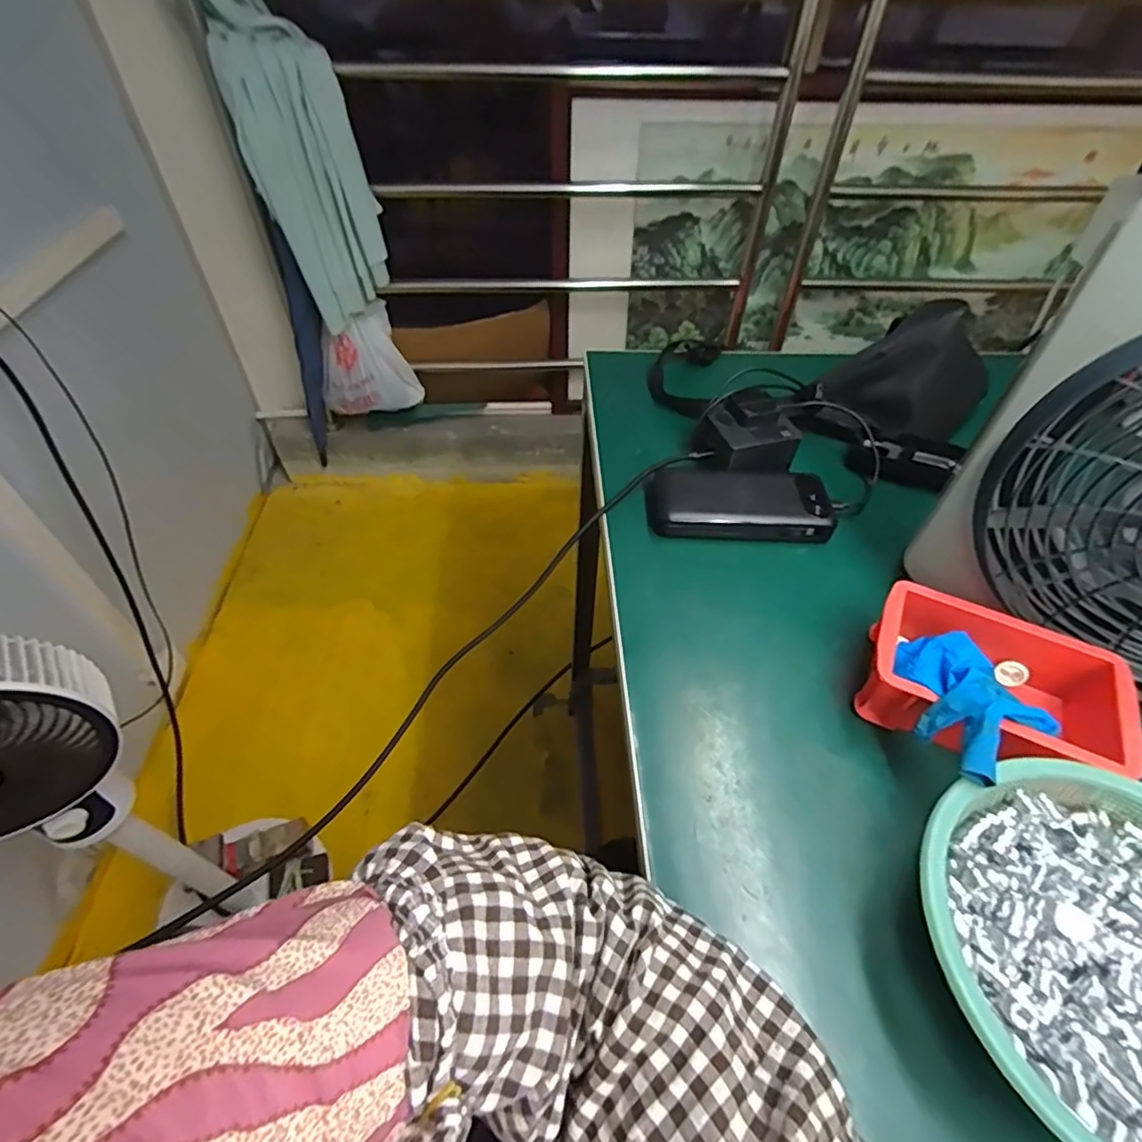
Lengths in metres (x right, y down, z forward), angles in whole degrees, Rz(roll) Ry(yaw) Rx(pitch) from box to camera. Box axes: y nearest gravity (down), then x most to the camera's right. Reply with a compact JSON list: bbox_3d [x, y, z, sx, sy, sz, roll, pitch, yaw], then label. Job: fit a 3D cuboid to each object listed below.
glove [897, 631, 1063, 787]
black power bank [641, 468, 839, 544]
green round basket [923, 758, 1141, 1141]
[{"bbox_3d":[0.240,0.078,0.366,0.083,0.036,0.092,-19,51,-17],"label":"glove"},{"bbox_3d":[0.153,-0.065,0.542,0.160,0.029,0.078,1,48,-1],"label":"black power bank"},{"bbox_3d":[0.264,0.193,0.291,0.177,0.060,0.182,0,48,-1],"label":"green round basket"}]

